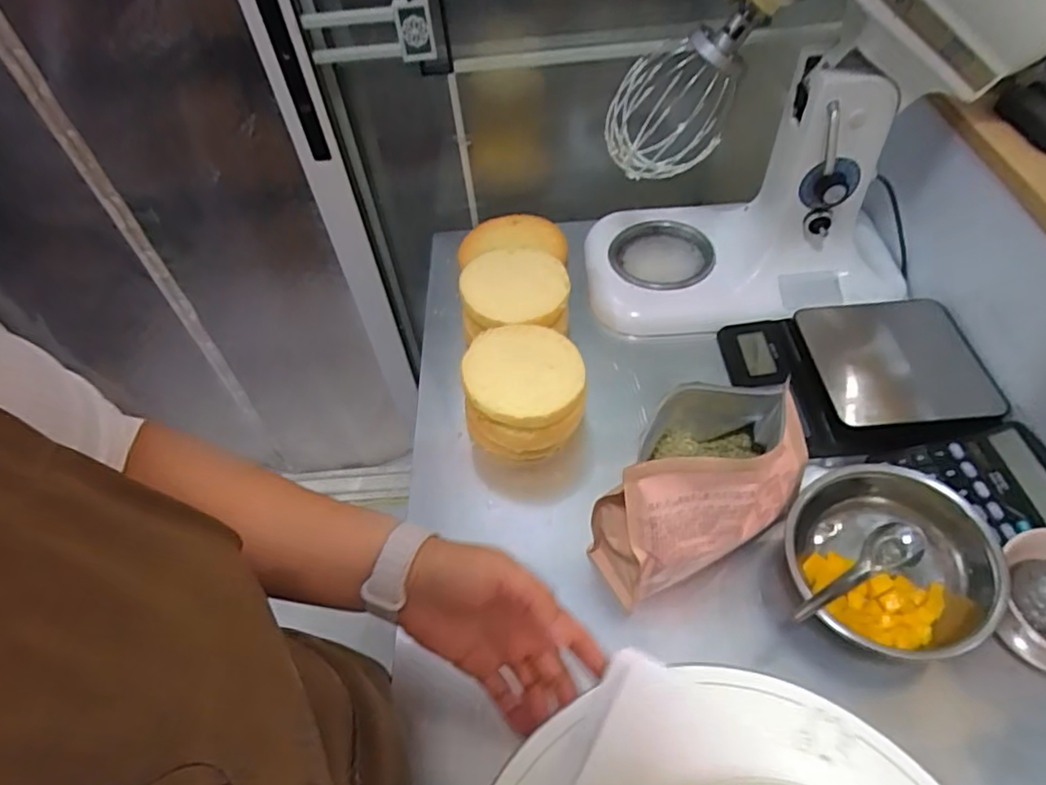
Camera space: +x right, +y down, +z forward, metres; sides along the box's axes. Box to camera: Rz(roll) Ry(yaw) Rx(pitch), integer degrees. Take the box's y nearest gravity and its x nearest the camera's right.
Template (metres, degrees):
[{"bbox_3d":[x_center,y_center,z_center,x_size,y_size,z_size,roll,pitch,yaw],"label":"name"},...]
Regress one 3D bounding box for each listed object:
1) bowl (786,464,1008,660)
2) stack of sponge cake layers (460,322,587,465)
[{"bbox_3d":[0.301,0.142,0.520,0.147,0.076,0.153,-3,51,4],"label":"bowl"},{"bbox_3d":[0.003,-0.001,0.661,0.126,0.086,0.126,0,51,6],"label":"stack of sponge cake layers"}]

